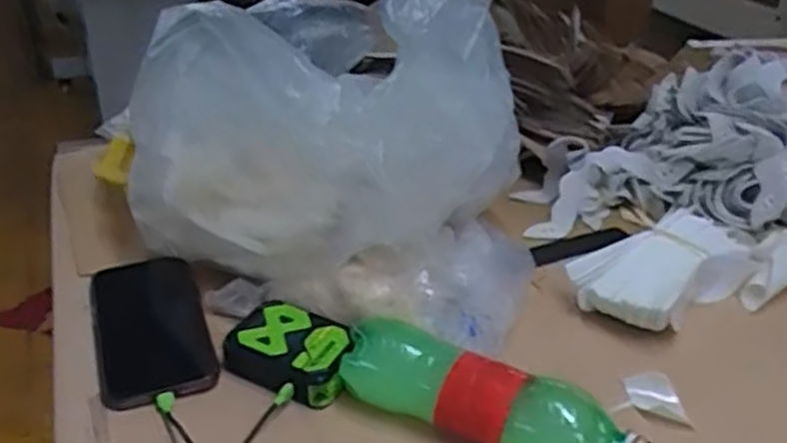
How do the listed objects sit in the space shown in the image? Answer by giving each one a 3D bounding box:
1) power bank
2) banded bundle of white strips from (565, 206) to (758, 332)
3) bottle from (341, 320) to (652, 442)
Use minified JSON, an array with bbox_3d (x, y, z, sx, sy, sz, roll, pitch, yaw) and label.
[{"bbox_3d":[-0.074,0.097,0.576,0.091,0.031,0.065,25,39,34],"label":"power bank"},{"bbox_3d":[0.221,0.042,0.655,0.154,0.061,0.089,-23,38,-34],"label":"banded bundle of white strips"},{"bbox_3d":[0.061,0.121,0.521,0.203,0.055,0.057,12,33,19],"label":"bottle"}]

